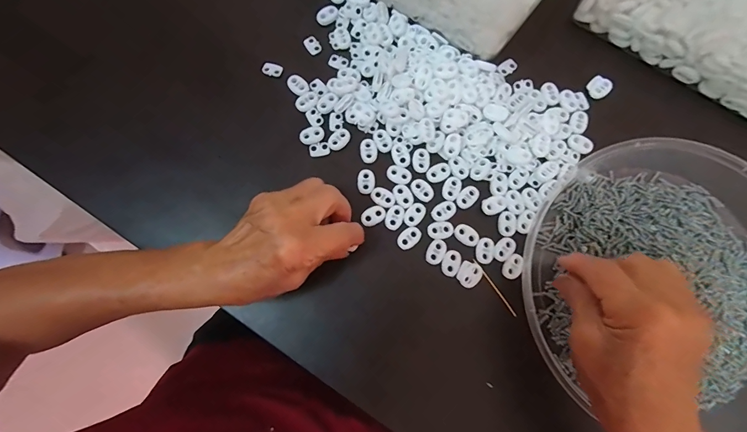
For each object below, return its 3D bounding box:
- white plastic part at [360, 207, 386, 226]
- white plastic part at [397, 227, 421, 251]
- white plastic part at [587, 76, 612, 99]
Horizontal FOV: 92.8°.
[{"bbox_3d":[0.000,0.000,0.315,0.022,0.004,0.015,-23,80,-3],"label":"white plastic part"},{"bbox_3d":[0.032,0.019,0.311,0.023,0.004,0.015,-40,82,-6],"label":"white plastic part"},{"bbox_3d":[0.215,-0.122,0.339,0.021,0.004,0.020,0,80,1],"label":"white plastic part"}]

